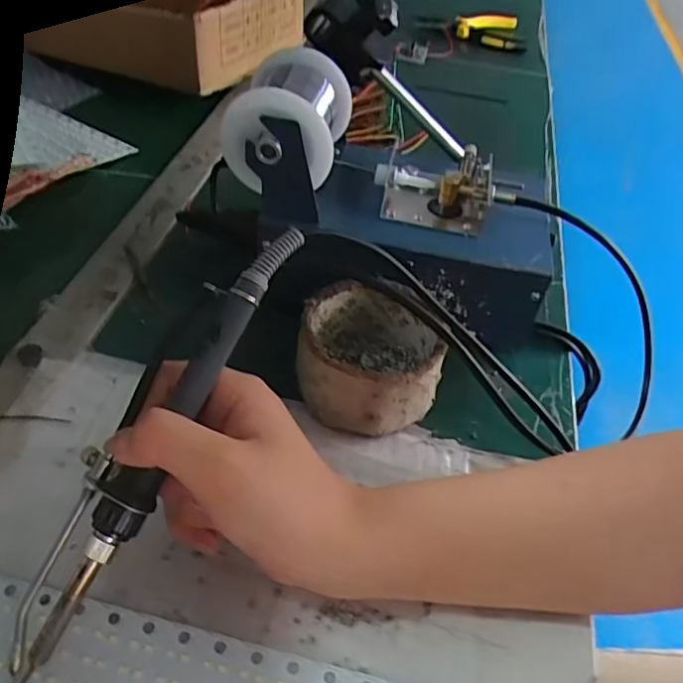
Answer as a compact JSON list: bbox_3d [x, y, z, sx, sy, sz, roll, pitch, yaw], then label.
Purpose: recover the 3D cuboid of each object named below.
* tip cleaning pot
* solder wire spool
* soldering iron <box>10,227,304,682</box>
[{"bbox_3d":[0.018,0.008,0.360,0.079,0.049,0.083,3,45,-3],"label":"tip cleaning pot"},{"bbox_3d":[-0.030,-0.132,0.361,0.061,0.055,0.076,12,45,6],"label":"solder wire spool"},{"bbox_3d":[-0.080,0.041,0.263,0.037,0.027,0.209,29,84,22],"label":"soldering iron"}]

